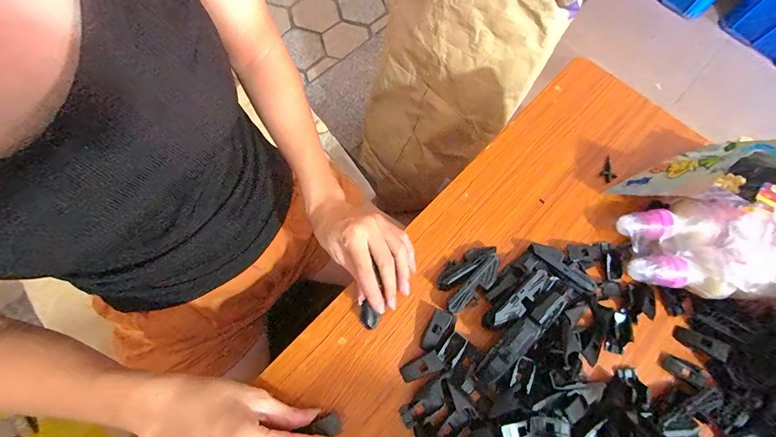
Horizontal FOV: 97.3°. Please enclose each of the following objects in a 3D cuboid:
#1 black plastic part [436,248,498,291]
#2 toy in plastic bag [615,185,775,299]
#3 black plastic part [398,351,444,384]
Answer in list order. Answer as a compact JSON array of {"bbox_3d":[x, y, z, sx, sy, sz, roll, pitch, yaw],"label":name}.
[{"bbox_3d":[0.079,0.048,0.354,0.067,0.025,0.022,-36,76,-14],"label":"black plastic part"},{"bbox_3d":[0.312,0.024,0.323,0.136,0.105,0.097,-9,71,-6],"label":"toy in plastic bag"},{"bbox_3d":[0.031,0.140,0.323,0.042,0.007,0.017,-32,73,17],"label":"black plastic part"}]

